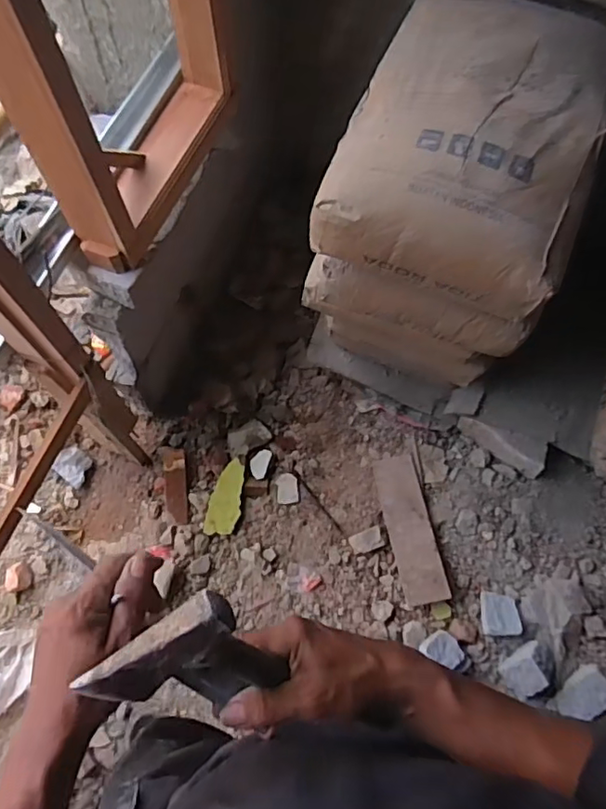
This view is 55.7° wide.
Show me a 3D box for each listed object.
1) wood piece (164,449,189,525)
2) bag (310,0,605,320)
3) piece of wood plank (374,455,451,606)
[{"bbox_3d":[-0.306,0.196,1.390,0.055,0.019,0.185,-9,71,-3],"label":"wood piece"},{"bbox_3d":[0.266,-0.434,0.900,0.368,0.141,0.510,18,69,7],"label":"bag"},{"bbox_3d":[0.250,0.286,1.350,0.102,0.025,0.343,-19,63,14],"label":"piece of wood plank"}]

